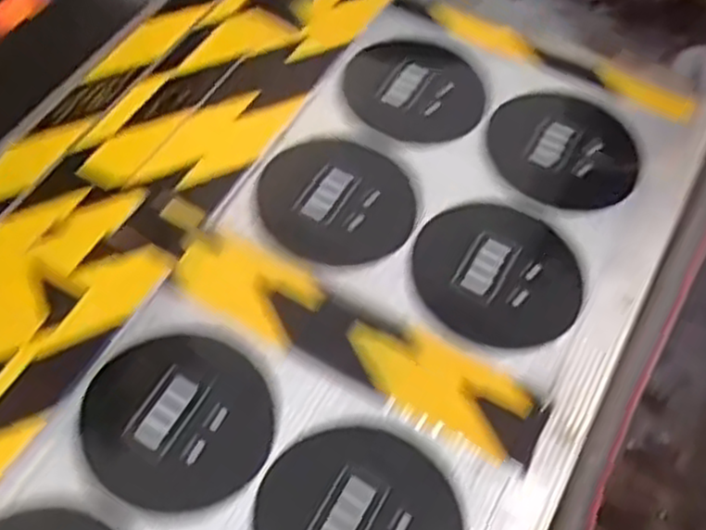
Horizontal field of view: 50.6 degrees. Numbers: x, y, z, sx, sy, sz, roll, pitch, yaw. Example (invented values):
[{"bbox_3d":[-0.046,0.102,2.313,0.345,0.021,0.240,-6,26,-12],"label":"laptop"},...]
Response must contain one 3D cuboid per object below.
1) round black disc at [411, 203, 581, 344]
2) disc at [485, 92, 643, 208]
[{"bbox_3d":[0.106,0.003,0.548,0.121,0.007,0.107,9,60,4],"label":"round black disc"},{"bbox_3d":[0.170,-0.095,0.611,0.122,0.009,0.111,0,59,-1],"label":"disc"}]

